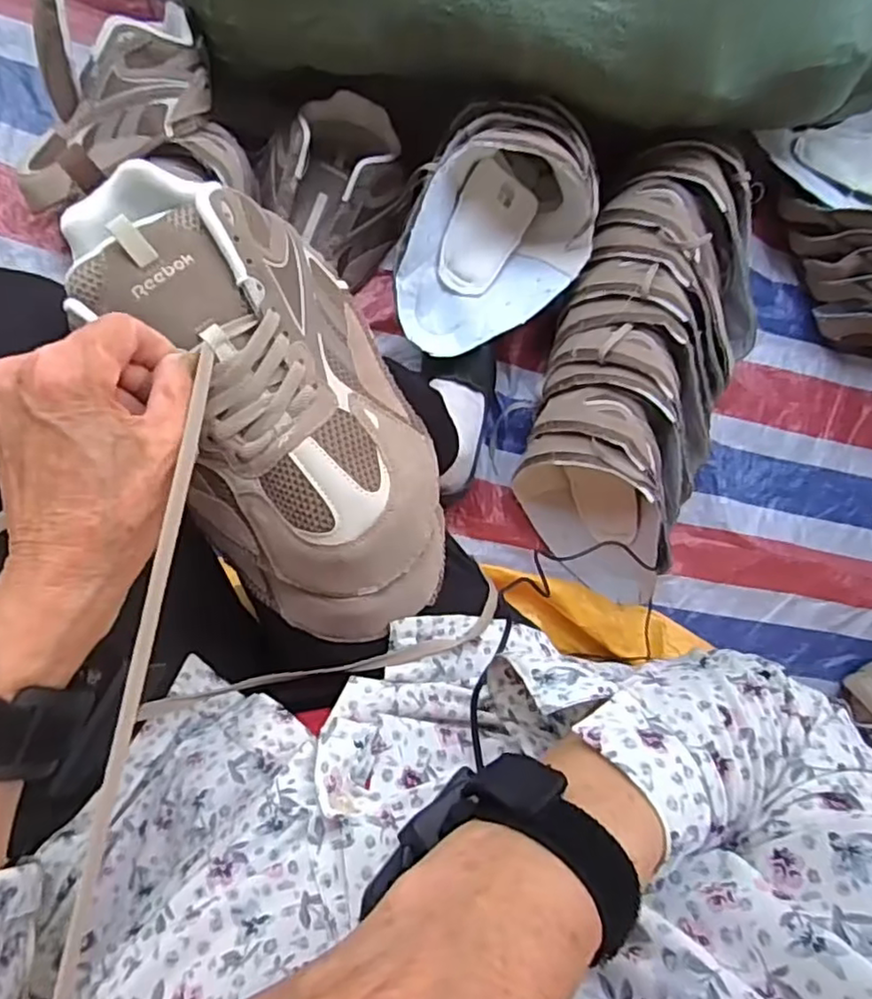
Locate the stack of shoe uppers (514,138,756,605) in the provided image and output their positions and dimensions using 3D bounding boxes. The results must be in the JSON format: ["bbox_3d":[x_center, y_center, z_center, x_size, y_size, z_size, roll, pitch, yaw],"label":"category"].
[{"bbox_3d":[0.252,-0.154,0.773,0.225,0.167,0.534,17,88,-9],"label":"stack of shoe uppers"}]

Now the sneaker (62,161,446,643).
[{"bbox_3d":[-0.087,-0.051,0.352,0.130,0.082,0.265,-28,96,-8],"label":"sneaker"}]

